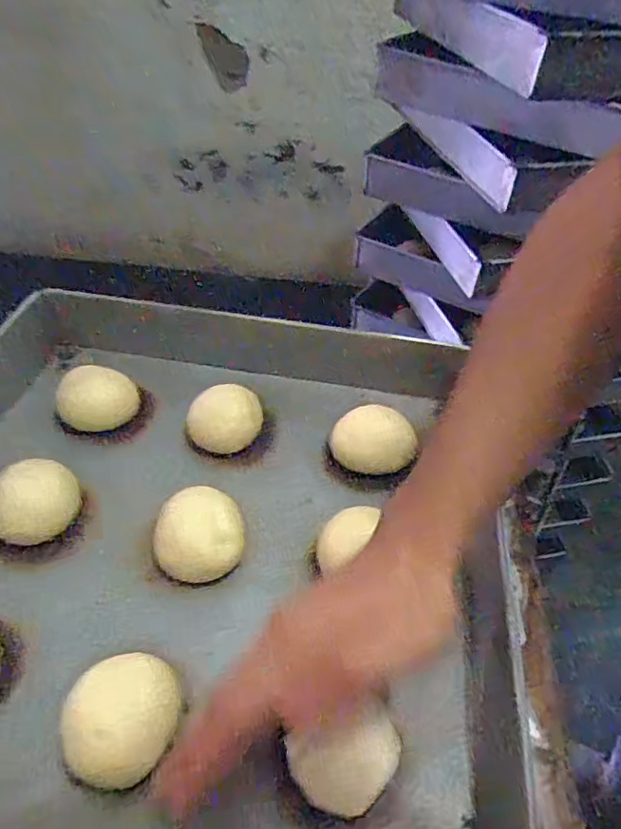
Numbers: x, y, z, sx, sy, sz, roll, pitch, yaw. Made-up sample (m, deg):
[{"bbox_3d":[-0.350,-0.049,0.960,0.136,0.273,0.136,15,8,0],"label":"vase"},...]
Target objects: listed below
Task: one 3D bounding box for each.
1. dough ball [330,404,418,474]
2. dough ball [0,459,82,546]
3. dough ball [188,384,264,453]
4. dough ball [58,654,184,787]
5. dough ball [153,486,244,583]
[{"bbox_3d":[0.052,0.022,0.493,0.065,0.033,0.055,-1,44,-7],"label":"dough ball"},{"bbox_3d":[-0.202,0.066,0.429,0.058,0.033,0.056,3,44,-3],"label":"dough ball"},{"bbox_3d":[-0.073,0.005,0.503,0.060,0.033,0.052,4,44,-2],"label":"dough ball"},{"bbox_3d":[-0.102,0.168,0.321,0.060,0.041,0.054,-10,46,-16],"label":"dough ball"},{"bbox_3d":[-0.079,0.091,0.422,0.061,0.041,0.067,3,44,-2],"label":"dough ball"}]

